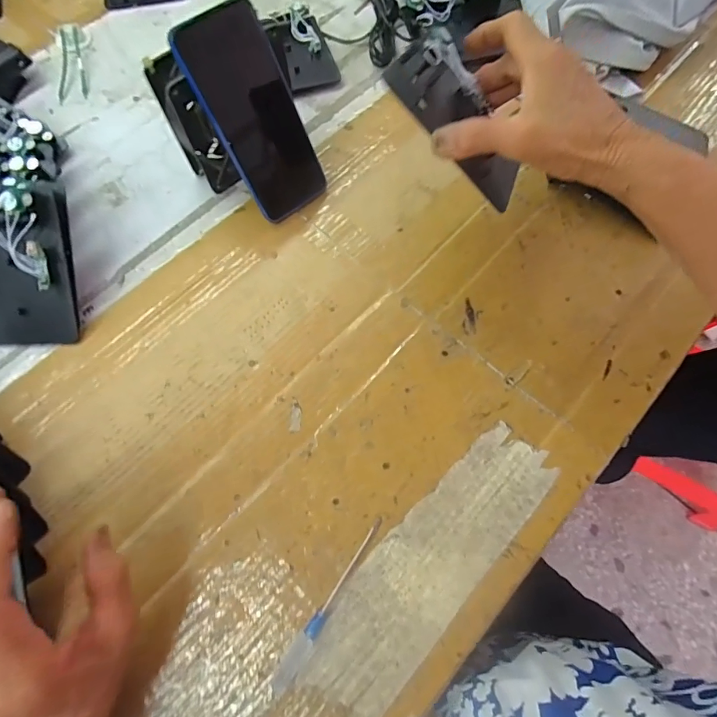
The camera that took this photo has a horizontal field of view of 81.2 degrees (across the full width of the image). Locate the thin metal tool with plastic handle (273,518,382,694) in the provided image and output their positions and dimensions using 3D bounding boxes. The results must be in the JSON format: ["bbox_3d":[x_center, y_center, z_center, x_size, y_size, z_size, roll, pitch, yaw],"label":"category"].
[{"bbox_3d":[-0.020,0.173,0.300,0.013,0.005,0.128,31,72,14],"label":"thin metal tool with plastic handle"}]

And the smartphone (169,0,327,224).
[{"bbox_3d":[-0.088,-0.212,0.375,0.075,0.163,0.007,-38,41,-13],"label":"smartphone"}]

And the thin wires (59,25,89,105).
[{"bbox_3d":[-0.354,-0.364,0.513,0.033,0.019,0.112,-12,68,-3],"label":"thin wires"}]

